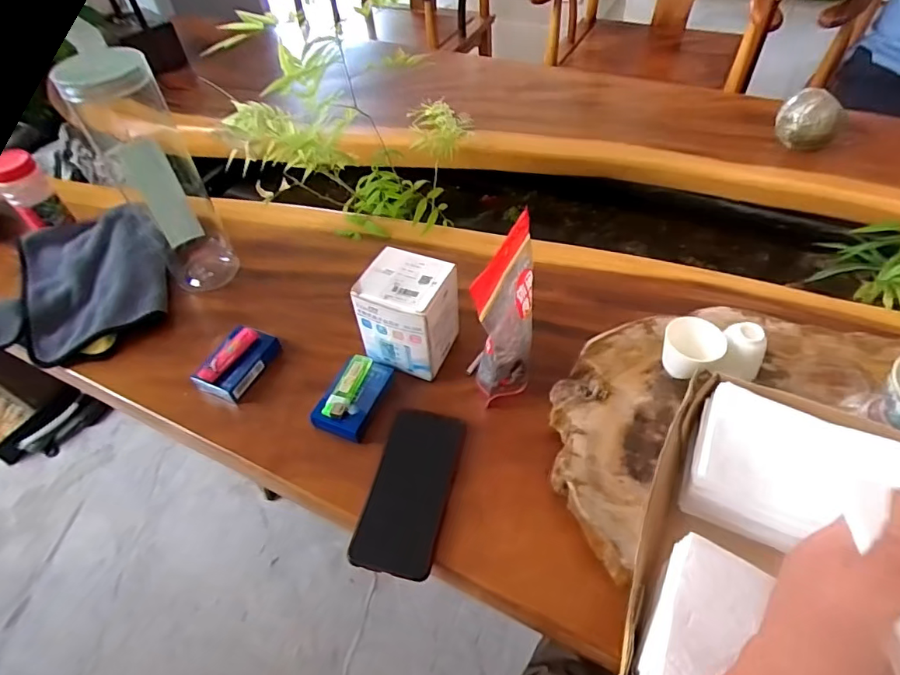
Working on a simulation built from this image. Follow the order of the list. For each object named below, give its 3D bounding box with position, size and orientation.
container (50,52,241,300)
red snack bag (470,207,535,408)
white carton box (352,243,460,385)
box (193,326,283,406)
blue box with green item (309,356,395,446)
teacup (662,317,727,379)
[{"bbox_3d":[-0.370,-0.198,0.647,0.092,0.299,0.100,-39,58,-25],"label":"container"},{"bbox_3d":[0.051,-0.018,0.517,0.047,0.195,0.117,13,52,30],"label":"red snack bag"},{"bbox_3d":[-0.043,-0.026,0.574,0.093,0.108,0.092,17,54,17],"label":"white carton box"},{"bbox_3d":[-0.247,0.029,0.595,0.055,0.035,0.089,15,53,16],"label":"box"},{"bbox_3d":[-0.103,0.060,0.552,0.051,0.026,0.096,14,53,15],"label":"blue box with green item"},{"bbox_3d":[0.237,0.015,0.507,0.051,0.053,0.051,-2,50,2],"label":"teacup"}]

